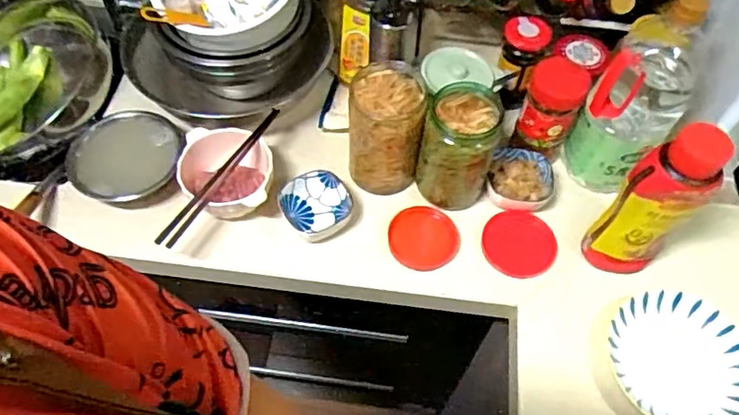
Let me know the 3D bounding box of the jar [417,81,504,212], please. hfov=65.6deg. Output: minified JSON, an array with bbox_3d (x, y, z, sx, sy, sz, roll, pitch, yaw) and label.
[{"bbox_3d":[0.120,-0.075,0.761,0.092,0.161,0.101,1,58,-1],"label":"jar"}]

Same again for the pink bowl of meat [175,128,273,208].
[{"bbox_3d":[-0.193,-0.041,0.775,0.121,0.065,0.112,1,58,-1],"label":"pink bowl of meat"}]

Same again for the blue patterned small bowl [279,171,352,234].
[{"bbox_3d":[-0.071,-0.003,0.781,0.086,0.036,0.081,1,58,-1],"label":"blue patterned small bowl"}]

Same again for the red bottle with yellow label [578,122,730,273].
[{"bbox_3d":[0.328,0.001,0.666,0.068,0.231,0.079,-36,66,-21],"label":"red bottle with yellow label"}]

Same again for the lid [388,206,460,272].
[{"bbox_3d":[0.074,0.041,0.775,0.090,0.009,0.091,1,58,-1],"label":"lid"}]

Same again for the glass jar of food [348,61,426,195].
[{"bbox_3d":[0.021,-0.101,0.774,0.093,0.158,0.099,1,58,-1],"label":"glass jar of food"}]

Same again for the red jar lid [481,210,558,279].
[{"bbox_3d":[0.203,0.047,0.772,0.097,0.009,0.090,1,58,-1],"label":"red jar lid"}]

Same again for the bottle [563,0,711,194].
[{"bbox_3d":[0.339,-0.140,0.720,0.108,0.271,0.101,31,62,17],"label":"bottle"}]

